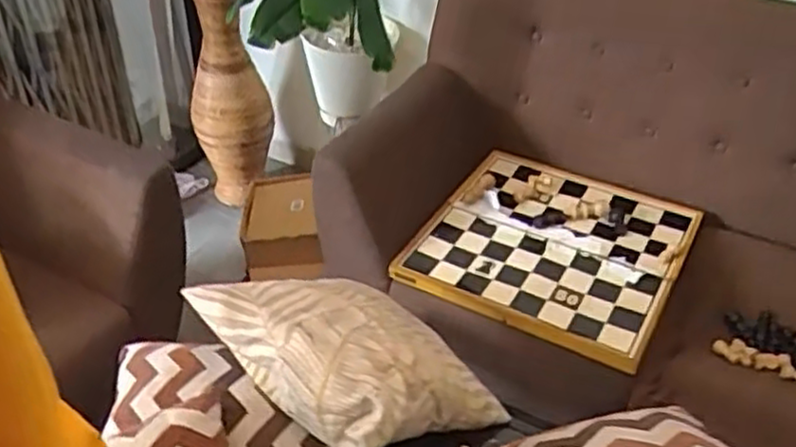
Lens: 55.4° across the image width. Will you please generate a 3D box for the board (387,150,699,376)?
[{"bbox_3d":[0.316,0.038,1.556,0.494,0.038,0.474,20,48,25],"label":"board"}]

